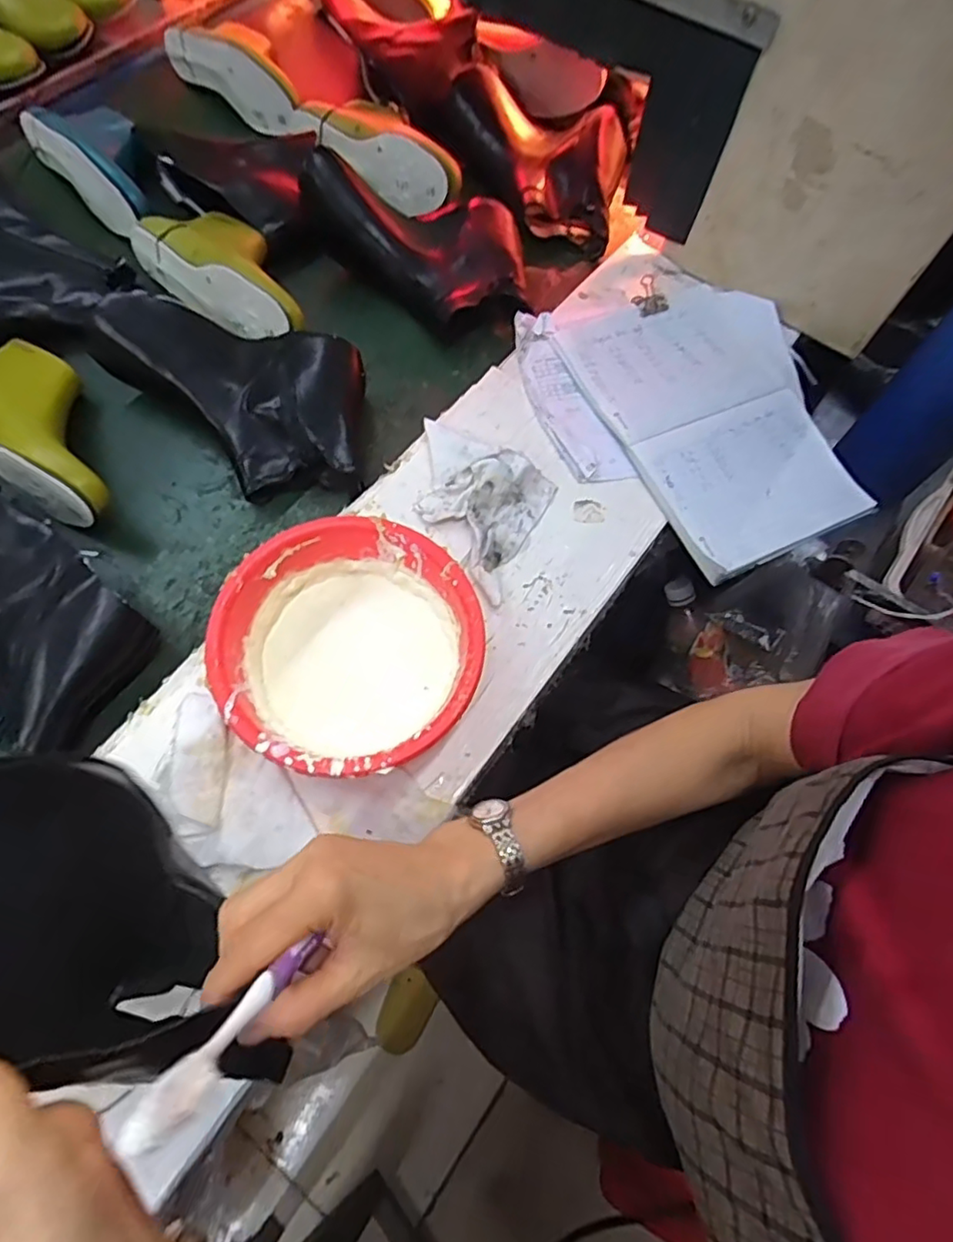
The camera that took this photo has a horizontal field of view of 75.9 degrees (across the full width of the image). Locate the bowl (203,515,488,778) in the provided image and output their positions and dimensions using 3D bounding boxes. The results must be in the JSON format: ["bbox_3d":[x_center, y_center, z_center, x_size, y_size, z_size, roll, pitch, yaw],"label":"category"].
[{"bbox_3d":[-0.092,0.026,0.468,0.184,0.082,0.183,3,67,-2],"label":"bowl"}]

